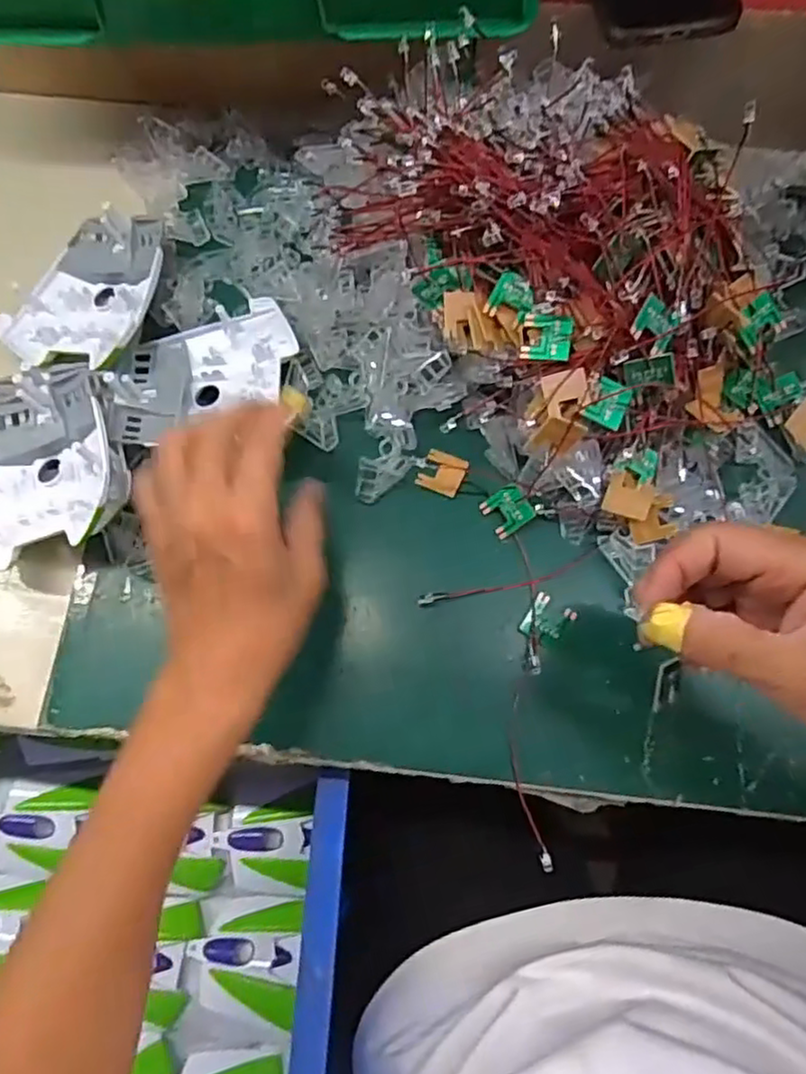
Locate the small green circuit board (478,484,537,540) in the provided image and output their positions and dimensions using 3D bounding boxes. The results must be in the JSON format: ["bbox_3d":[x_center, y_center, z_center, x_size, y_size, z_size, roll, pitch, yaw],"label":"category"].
[{"bbox_3d":[0.061,-0.015,0.401,0.027,0.004,0.024,-35,80,25],"label":"small green circuit board"}]

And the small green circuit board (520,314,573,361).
[{"bbox_3d":[0.077,-0.106,0.366,0.026,0.004,0.023,7,93,19],"label":"small green circuit board"}]

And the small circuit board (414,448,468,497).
[{"bbox_3d":[0.024,-0.040,0.415,0.025,0.005,0.026,22,76,7],"label":"small circuit board"}]

